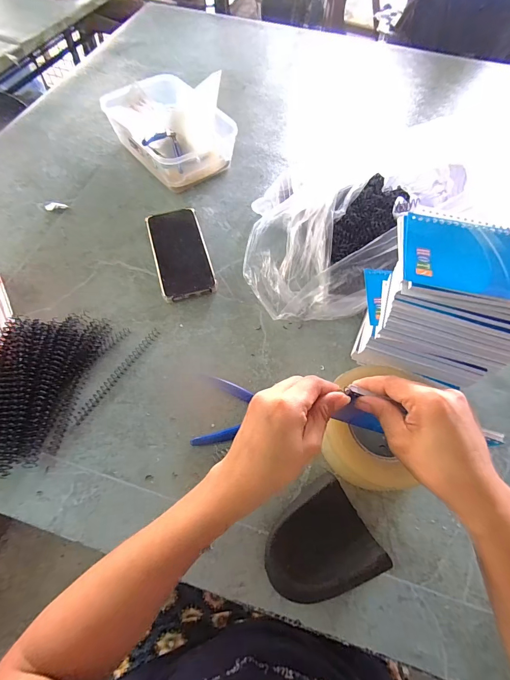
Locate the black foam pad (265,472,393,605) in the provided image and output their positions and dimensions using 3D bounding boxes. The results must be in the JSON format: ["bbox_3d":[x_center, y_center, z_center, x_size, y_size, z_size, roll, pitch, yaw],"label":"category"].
[{"bbox_3d":[0.062,0.206,0.331,0.104,0.033,0.094,-26,65,-15],"label":"black foam pad"}]

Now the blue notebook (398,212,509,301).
[{"bbox_3d":[0.198,-0.073,0.288,0.140,0.012,0.077,12,64,4],"label":"blue notebook"}]

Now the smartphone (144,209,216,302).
[{"bbox_3d":[-0.118,-0.140,0.514,0.080,0.017,0.176,-14,63,-9],"label":"smartphone"}]

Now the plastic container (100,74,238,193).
[{"bbox_3d":[-0.163,-0.388,0.602,0.162,0.080,0.242,-34,68,-18],"label":"plastic container"}]

